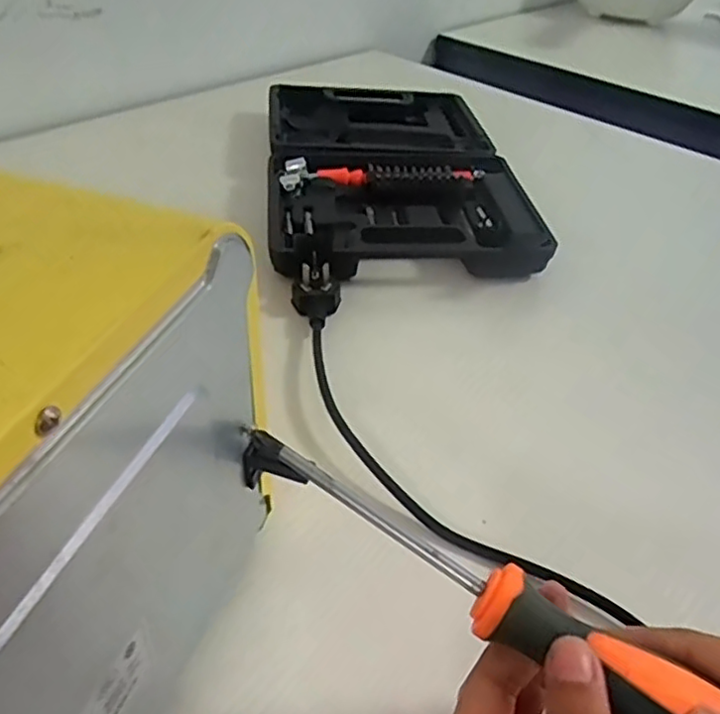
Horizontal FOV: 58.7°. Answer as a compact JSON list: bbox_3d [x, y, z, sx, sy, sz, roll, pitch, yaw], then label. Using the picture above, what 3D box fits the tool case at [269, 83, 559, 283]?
[{"bbox_3d":[0.024,-0.173,0.582,0.210,0.041,0.383,0,40,-8],"label":"tool case"}]

